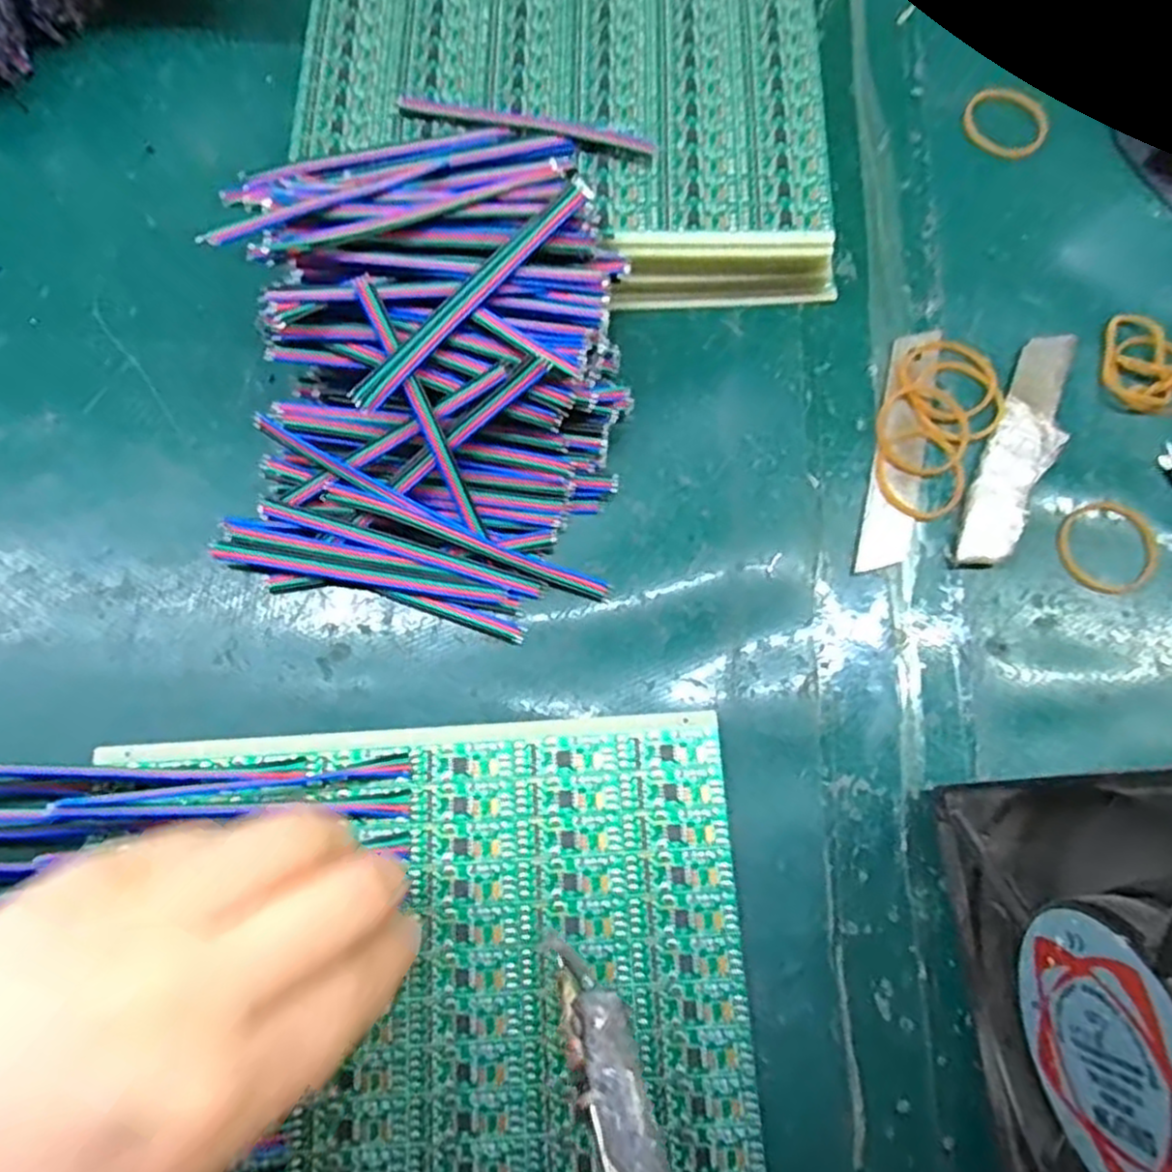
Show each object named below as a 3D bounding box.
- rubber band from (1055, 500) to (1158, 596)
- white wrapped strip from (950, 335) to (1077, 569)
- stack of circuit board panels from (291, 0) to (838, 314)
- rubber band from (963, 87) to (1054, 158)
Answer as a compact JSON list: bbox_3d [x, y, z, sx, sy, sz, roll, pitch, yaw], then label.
[{"bbox_3d":[0.180,-0.014,0.259,0.035,0.004,0.033,0,74,0],"label":"rubber band"},{"bbox_3d":[0.154,-0.050,0.265,0.021,0.009,0.099,27,76,7],"label":"white wrapped strip"},{"bbox_3d":[-0.009,-0.193,0.296,0.191,0.024,0.175,0,74,0],"label":"stack of circuit board panels"},{"bbox_3d":[0.172,-0.189,0.307,0.033,0.004,0.031,32,76,8],"label":"rubber band"}]

